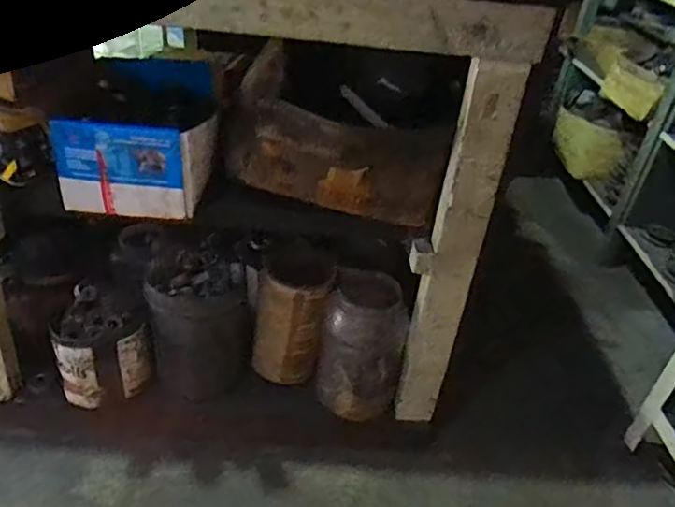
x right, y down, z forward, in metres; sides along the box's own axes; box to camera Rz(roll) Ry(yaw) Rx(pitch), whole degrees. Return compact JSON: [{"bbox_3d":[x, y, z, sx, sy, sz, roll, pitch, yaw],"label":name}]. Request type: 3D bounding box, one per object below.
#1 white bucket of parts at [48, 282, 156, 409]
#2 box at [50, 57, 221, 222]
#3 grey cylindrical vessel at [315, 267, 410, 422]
[{"bbox_3d":[-0.403,0.173,1.018,0.129,0.205,0.127,23,37,21],"label":"white bucket of parts"},{"bbox_3d":[-0.291,-0.189,0.944,0.203,0.152,0.276,6,34,-3],"label":"box"},{"bbox_3d":[0.044,0.145,1.036,0.134,0.250,0.138,7,34,-2],"label":"grey cylindrical vessel"}]

